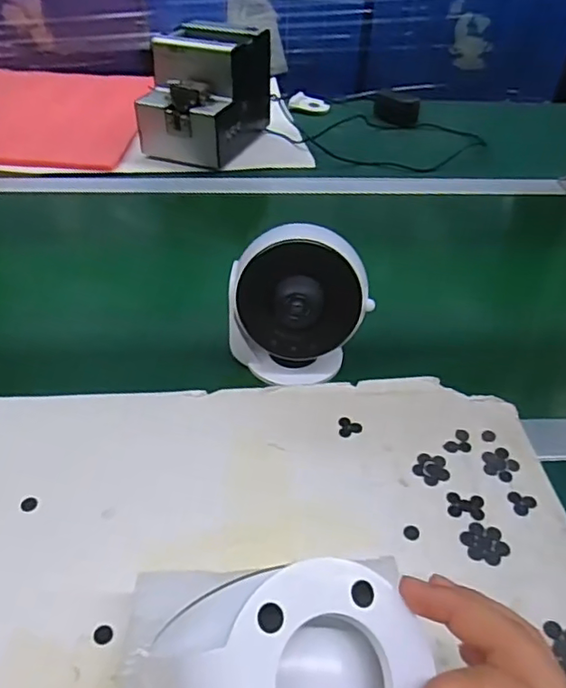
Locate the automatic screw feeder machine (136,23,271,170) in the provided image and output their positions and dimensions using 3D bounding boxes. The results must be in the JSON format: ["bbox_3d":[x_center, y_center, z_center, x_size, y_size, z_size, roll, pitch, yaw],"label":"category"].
[{"bbox_3d":[-0.110,-0.356,0.818,0.125,0.150,0.189,17,44,15],"label":"automatic screw feeder machine"}]

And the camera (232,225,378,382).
[{"bbox_3d":[0.011,-0.032,0.466,0.106,0.117,0.059,1,42,-3],"label":"camera"}]

